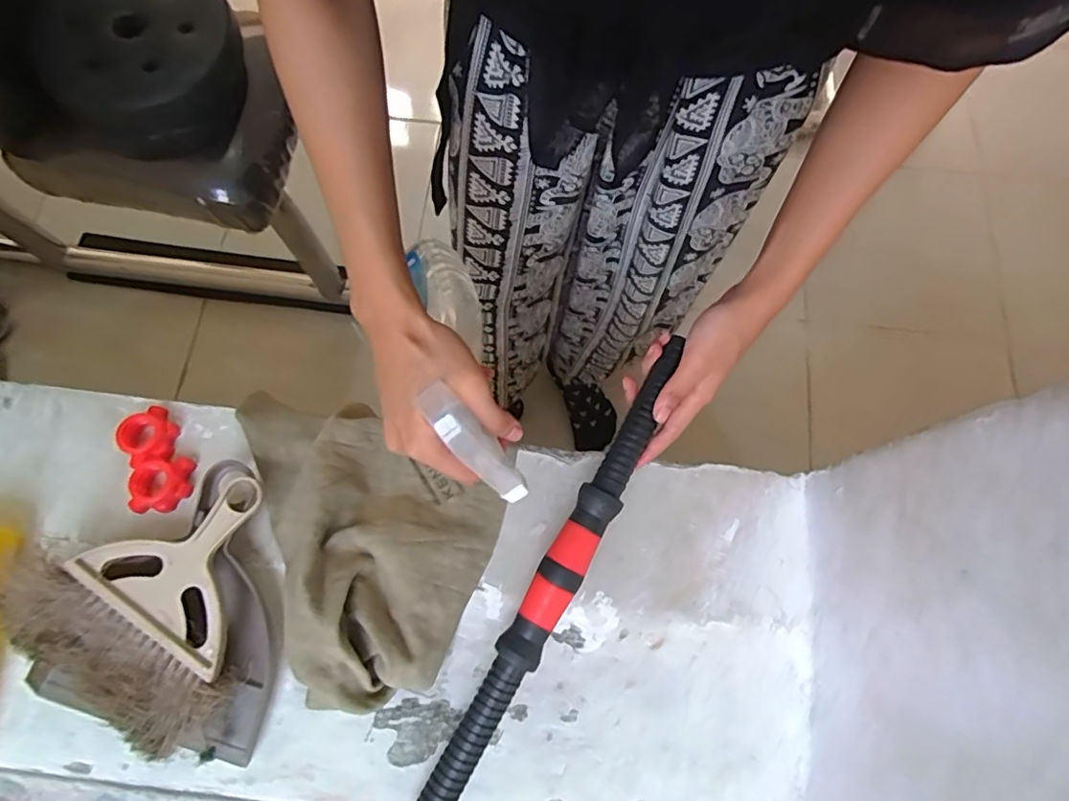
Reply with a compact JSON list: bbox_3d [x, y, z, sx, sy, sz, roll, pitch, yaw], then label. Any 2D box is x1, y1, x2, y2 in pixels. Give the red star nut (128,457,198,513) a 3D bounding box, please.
[{"bbox_3d":[-0.293,0.066,0.451,0.043,0.023,0.040,-5,71,-3],"label":"red star nut"}]

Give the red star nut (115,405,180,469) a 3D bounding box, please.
[{"bbox_3d":[-0.307,0.030,0.461,0.039,0.020,0.042,-34,75,-13],"label":"red star nut"}]

